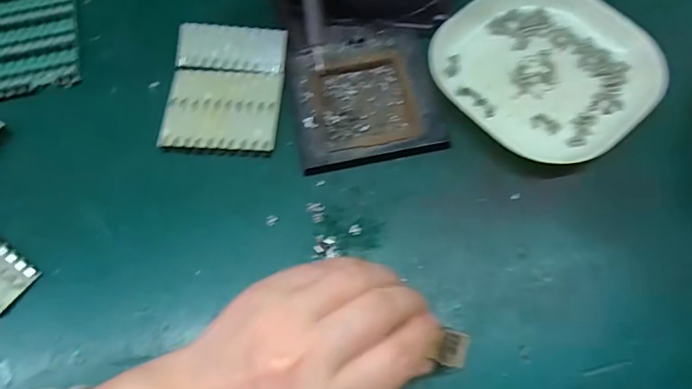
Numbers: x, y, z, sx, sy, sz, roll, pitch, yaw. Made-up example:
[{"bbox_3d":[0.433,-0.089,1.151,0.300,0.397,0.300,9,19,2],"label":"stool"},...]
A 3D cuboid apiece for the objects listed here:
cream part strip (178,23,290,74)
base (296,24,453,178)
[{"bbox_3d":[-0.086,-0.111,0.333,0.081,0.004,0.035,5,88,3],"label":"cream part strip"},{"bbox_3d":[0.015,-0.073,0.316,0.101,0.015,0.112,-8,68,-1],"label":"base"}]

